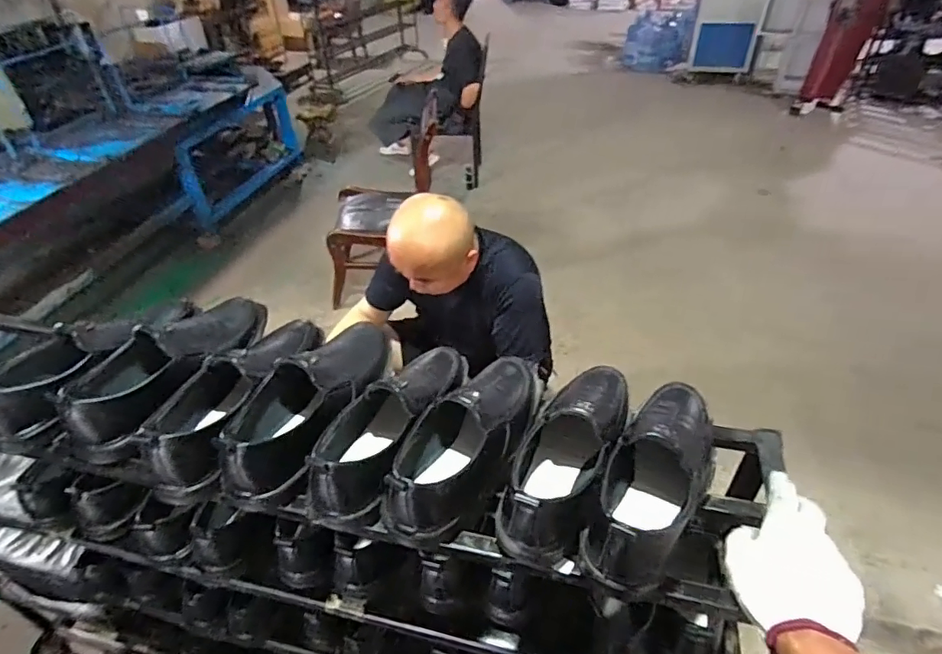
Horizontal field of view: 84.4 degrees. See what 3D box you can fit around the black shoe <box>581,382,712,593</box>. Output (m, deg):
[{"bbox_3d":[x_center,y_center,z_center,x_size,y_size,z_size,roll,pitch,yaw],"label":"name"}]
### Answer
[{"bbox_3d":[0.199,0.146,0.543,0.093,0.077,0.260,21,46,25],"label":"black shoe"}]

